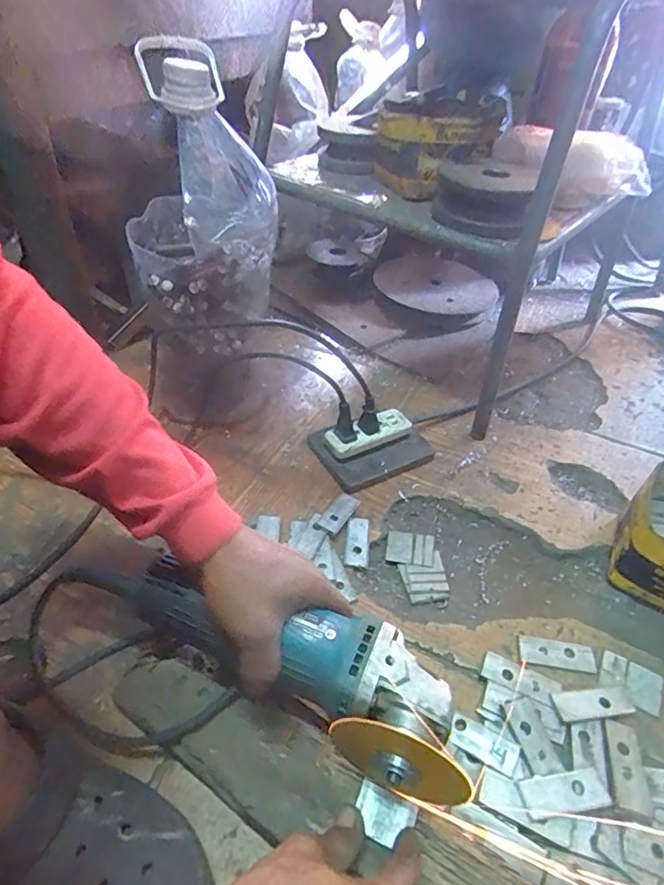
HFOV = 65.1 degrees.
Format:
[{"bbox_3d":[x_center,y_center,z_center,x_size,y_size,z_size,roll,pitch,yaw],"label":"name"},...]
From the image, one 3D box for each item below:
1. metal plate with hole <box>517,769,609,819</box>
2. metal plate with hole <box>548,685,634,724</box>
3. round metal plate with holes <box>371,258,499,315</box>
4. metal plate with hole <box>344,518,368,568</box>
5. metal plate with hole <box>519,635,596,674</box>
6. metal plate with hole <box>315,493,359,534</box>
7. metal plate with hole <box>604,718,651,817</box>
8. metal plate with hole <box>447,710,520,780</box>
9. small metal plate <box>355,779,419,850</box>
[{"bbox_3d":[0.171,0.260,0.385,0.065,0.004,0.026,-2,45,-9],"label":"metal plate with hole"},{"bbox_3d":[0.217,0.216,0.432,0.067,0.004,0.024,-5,43,-10],"label":"metal plate with hole"},{"bbox_3d":[0.188,-0.279,0.931,0.205,0.033,0.157,29,48,25],"label":"round metal plate with holes"},{"bbox_3d":[0.027,0.107,0.558,0.023,0.004,0.059,5,46,0],"label":"metal plate with hole"},{"bbox_3d":[0.204,0.192,0.469,0.066,0.004,0.025,9,43,5],"label":"metal plate with hole"},{"bbox_3d":[0.008,0.079,0.580,0.025,0.007,0.061,19,37,21],"label":"metal plate with hole"},{"bbox_3d":[0.227,0.250,0.400,0.025,0.004,0.064,16,39,8],"label":"metal plate with hole"},{"bbox_3d":[0.118,0.237,0.406,0.054,0.004,0.025,19,49,30],"label":"metal plate with hole"},{"bbox_3d":[0.034,0.246,0.343,0.040,0.004,0.029,27,47,7],"label":"small metal plate"}]

